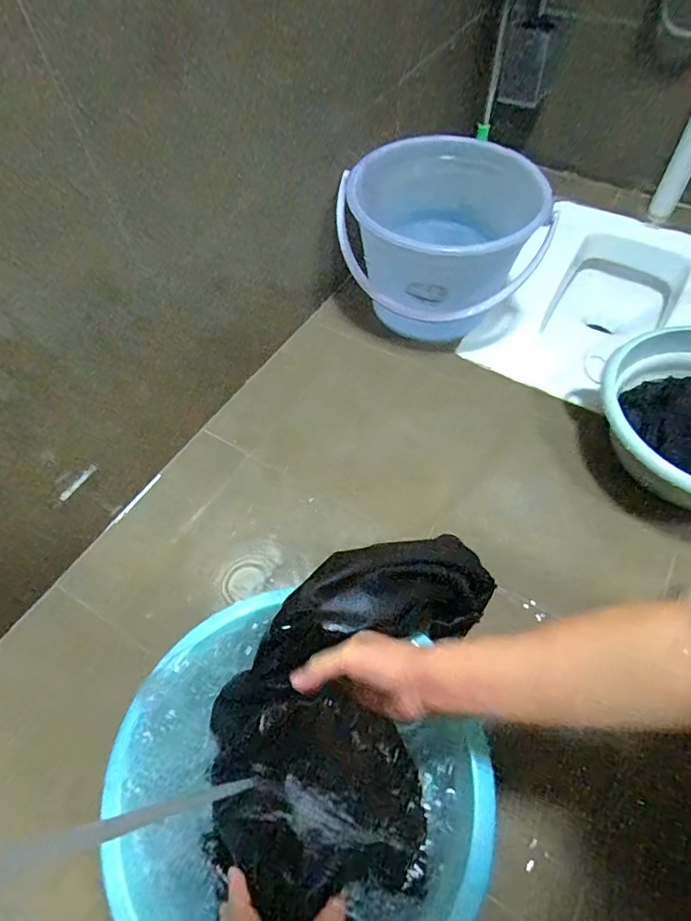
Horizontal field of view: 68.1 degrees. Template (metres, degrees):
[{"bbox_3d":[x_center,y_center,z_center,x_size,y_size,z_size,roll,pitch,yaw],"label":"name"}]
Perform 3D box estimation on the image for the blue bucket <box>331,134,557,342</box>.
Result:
[{"bbox_3d":[0.161,-0.371,0.882,0.311,0.221,0.311,-1,57,2],"label":"blue bucket"}]

